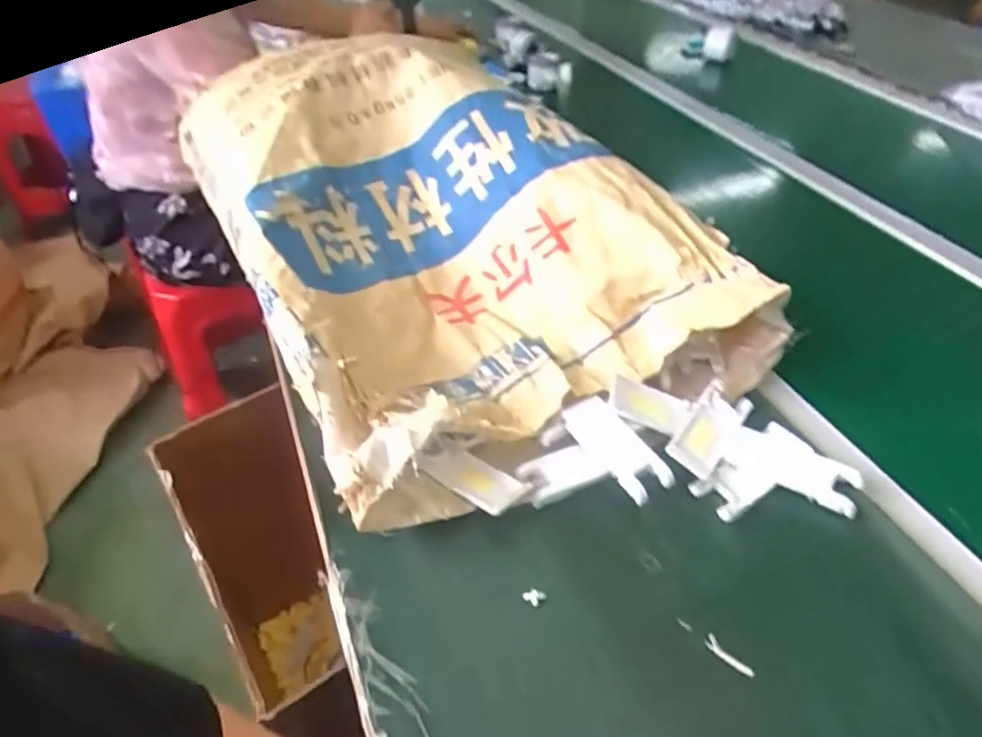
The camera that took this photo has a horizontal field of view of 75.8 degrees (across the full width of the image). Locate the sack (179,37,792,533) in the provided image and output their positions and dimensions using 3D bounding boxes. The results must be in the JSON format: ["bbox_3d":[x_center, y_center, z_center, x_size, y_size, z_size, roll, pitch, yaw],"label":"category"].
[{"bbox_3d":[-0.052,-0.157,0.661,0.392,0.166,0.583,-22,47,-19],"label":"sack"}]

